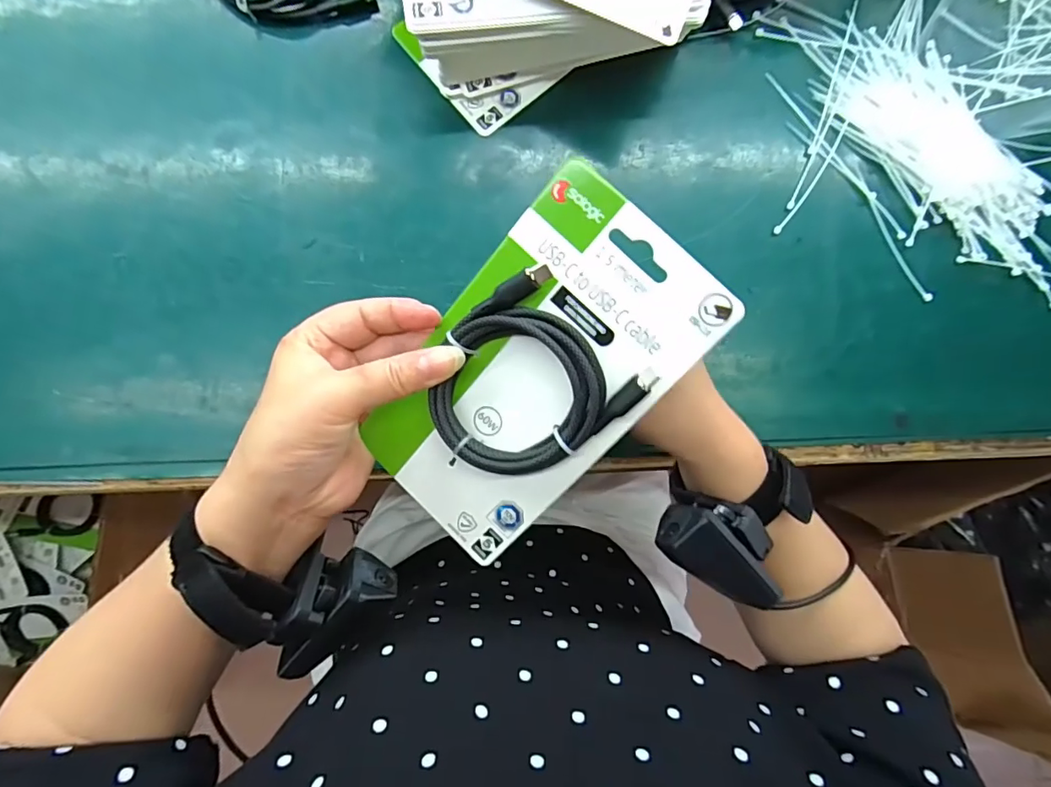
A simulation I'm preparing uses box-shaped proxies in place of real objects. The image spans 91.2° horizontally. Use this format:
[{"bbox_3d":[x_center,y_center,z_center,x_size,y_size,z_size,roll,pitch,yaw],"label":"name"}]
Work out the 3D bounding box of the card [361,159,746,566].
[{"bbox_3d":[-0.001,-0.004,0.237,0.098,0.016,0.175,43,109,3],"label":"card"}]

